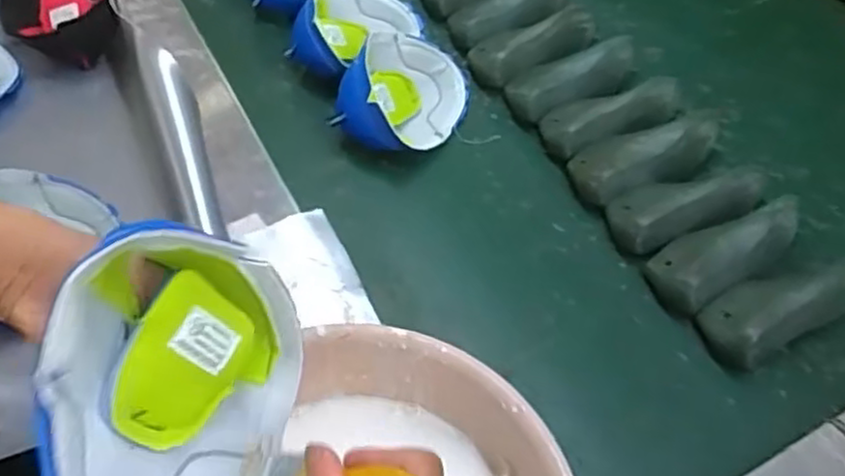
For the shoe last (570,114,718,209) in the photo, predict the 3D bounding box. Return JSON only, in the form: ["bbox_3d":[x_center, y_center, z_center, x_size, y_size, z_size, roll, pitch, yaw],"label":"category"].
[{"bbox_3d":[0.247,-0.095,0.799,0.165,0.052,0.076,-20,56,-11],"label":"shoe last"}]

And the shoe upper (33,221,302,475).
[{"bbox_3d":[-0.122,0.078,0.339,0.066,0.148,0.154,-8,49,26],"label":"shoe upper"}]

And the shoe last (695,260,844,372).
[{"bbox_3d":[0.342,0.062,0.674,0.153,0.056,0.068,-24,57,-13],"label":"shoe last"}]

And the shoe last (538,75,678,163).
[{"bbox_3d":[0.218,-0.145,0.827,0.163,0.051,0.073,-17,55,-9],"label":"shoe last"}]

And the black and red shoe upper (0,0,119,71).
[{"bbox_3d":[-0.446,-0.291,0.878,0.133,0.042,0.161,-31,84,2],"label":"black and red shoe upper"}]

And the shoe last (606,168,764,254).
[{"bbox_3d":[0.280,-0.041,0.753,0.166,0.055,0.075,-18,55,-9],"label":"shoe last"}]

